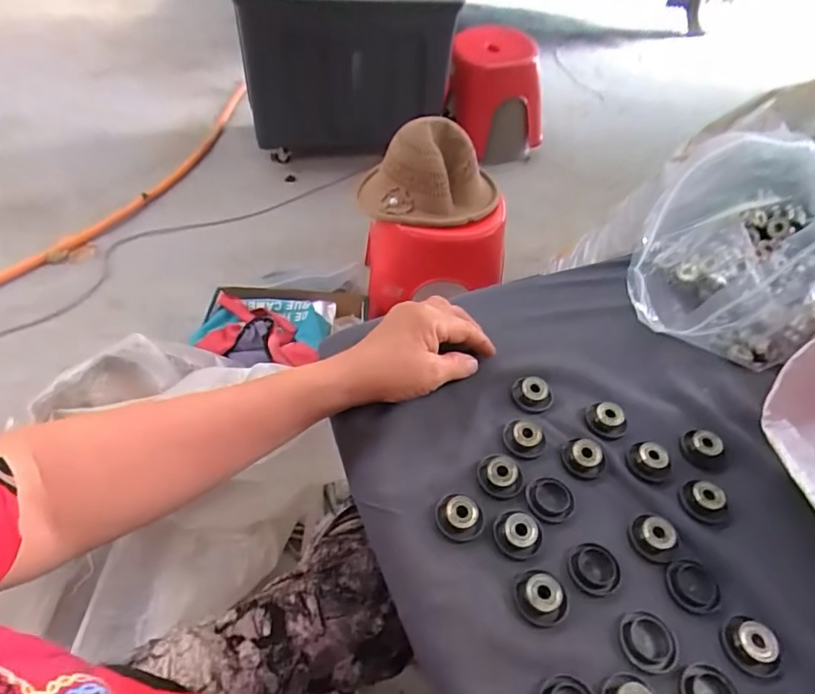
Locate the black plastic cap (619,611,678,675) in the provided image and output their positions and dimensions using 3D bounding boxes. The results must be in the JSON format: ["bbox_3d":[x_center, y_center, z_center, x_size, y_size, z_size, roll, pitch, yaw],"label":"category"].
[{"bbox_3d":[0.145,0.178,0.318,0.030,0.007,0.032,3,47,-3],"label":"black plastic cap"}]

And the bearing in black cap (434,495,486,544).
[{"bbox_3d":[0.035,0.116,0.357,0.032,0.014,0.027,14,47,7],"label":"bearing in black cap"}]

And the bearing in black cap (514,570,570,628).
[{"bbox_3d":[0.084,0.155,0.326,0.032,0.014,0.028,20,48,13],"label":"bearing in black cap"}]

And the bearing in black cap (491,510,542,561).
[{"bbox_3d":[0.075,0.125,0.352,0.032,0.015,0.027,16,47,9],"label":"bearing in black cap"}]

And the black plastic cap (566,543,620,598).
[{"bbox_3d":[0.122,0.145,0.343,0.032,0.010,0.032,3,47,-3],"label":"black plastic cap"}]

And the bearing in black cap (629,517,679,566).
[{"bbox_3d":[0.167,0.130,0.357,0.028,0.015,0.025,29,50,20],"label":"bearing in black cap"}]

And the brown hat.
[{"bbox_3d":[0.045,-0.328,1.014,0.268,0.161,0.217,1,49,-5],"label":"brown hat"}]

